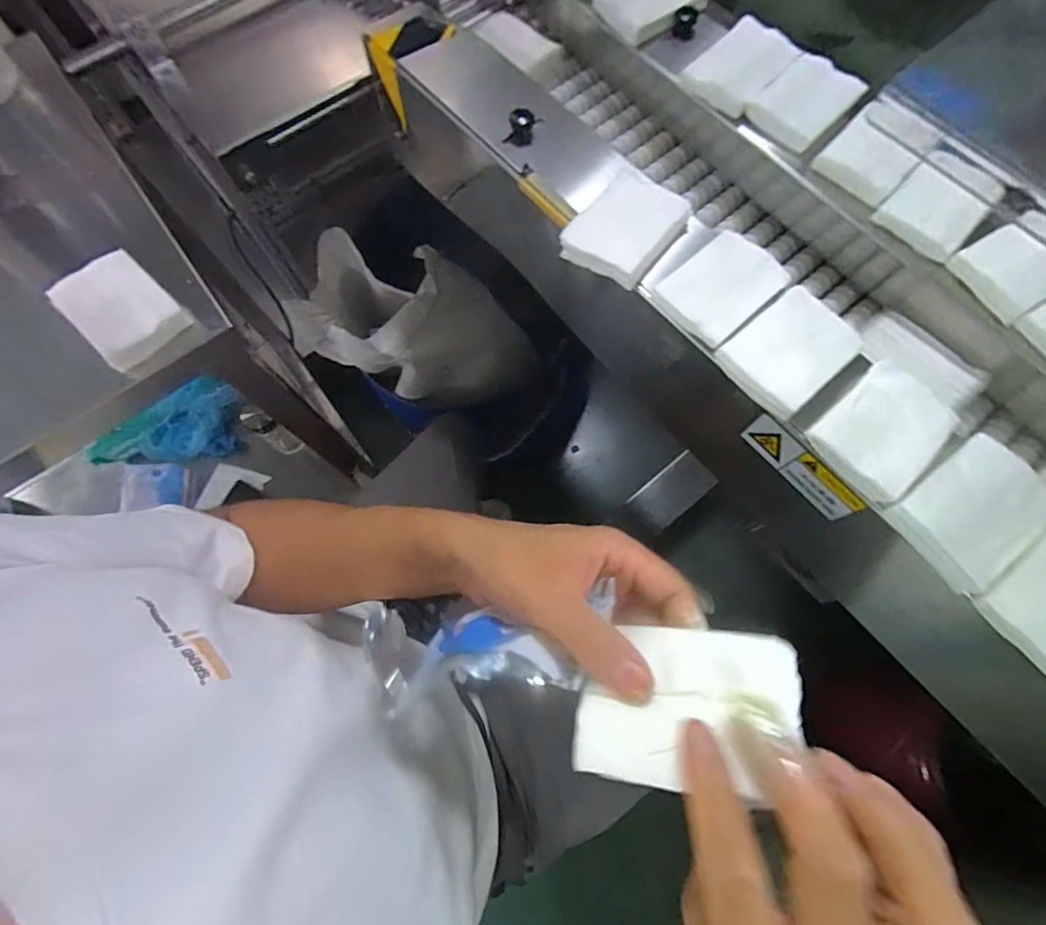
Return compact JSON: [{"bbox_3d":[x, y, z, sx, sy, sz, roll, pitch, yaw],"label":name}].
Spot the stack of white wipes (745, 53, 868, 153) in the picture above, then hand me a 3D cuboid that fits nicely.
[{"bbox_3d":[0.279,-0.357,0.498,0.096,0.019,0.073,-42,77,-11],"label":"stack of white wipes"}]

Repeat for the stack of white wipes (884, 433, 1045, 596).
[{"bbox_3d":[0.330,0.034,0.365,0.101,0.018,0.076,-34,75,-9],"label":"stack of white wipes"}]

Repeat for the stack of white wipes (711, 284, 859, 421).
[{"bbox_3d":[0.218,-0.092,0.408,0.101,0.012,0.075,-40,76,-11],"label":"stack of white wipes"}]

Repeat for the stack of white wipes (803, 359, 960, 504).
[{"bbox_3d":[0.276,-0.026,0.385,0.091,0.023,0.072,-40,76,-11],"label":"stack of white wipes"}]

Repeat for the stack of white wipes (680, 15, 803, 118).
[{"bbox_3d":[0.223,-0.405,0.512,0.092,0.029,0.072,-43,77,-12],"label":"stack of white wipes"}]

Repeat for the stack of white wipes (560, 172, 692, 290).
[{"bbox_3d":[0.091,-0.207,0.448,0.077,0.024,0.100,37,77,11],"label":"stack of white wipes"}]

